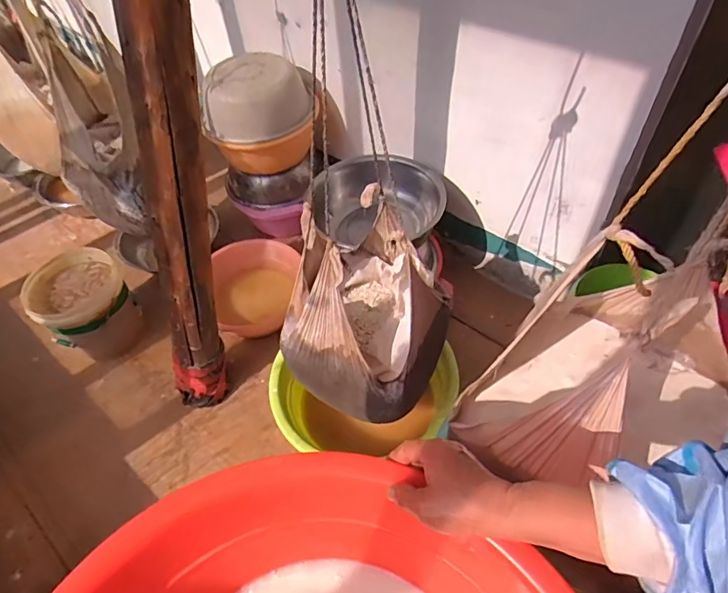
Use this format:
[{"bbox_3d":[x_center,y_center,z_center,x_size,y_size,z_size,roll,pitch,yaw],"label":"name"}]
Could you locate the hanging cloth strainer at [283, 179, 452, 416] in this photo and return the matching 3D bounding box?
[{"bbox_3d":[0.010,-0.004,0.996,0.267,0.391,0.303,22,56,21],"label":"hanging cloth strainer"}]

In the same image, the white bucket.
[{"bbox_3d":[-0.845,0.036,1.529,0.253,0.258,0.240,-2,51,3],"label":"white bucket"}]

